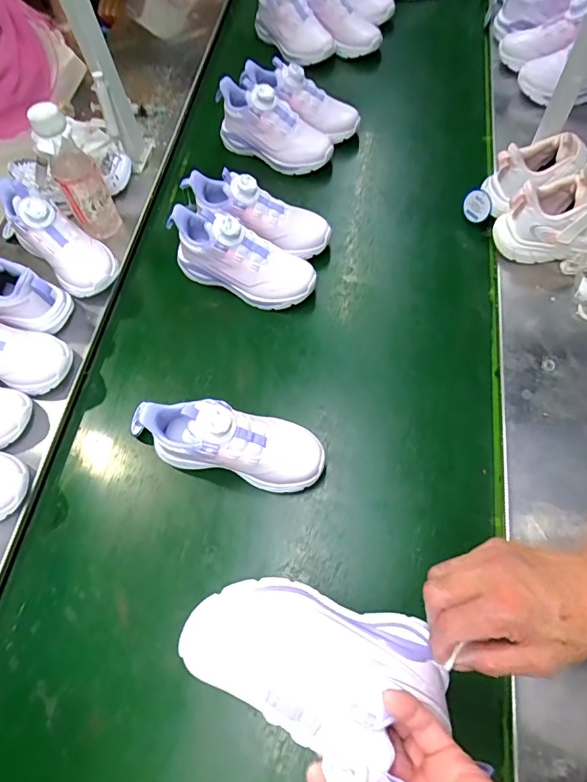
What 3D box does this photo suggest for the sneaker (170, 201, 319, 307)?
[{"bbox_3d":[-0.077,-0.199,0.693,0.225,0.108,0.083,25,67,0],"label":"sneaker"}]

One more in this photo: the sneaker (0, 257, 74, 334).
[{"bbox_3d":[-0.409,-0.141,0.624,0.192,0.087,0.074,10,64,-8],"label":"sneaker"}]

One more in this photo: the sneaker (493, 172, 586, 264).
[{"bbox_3d":[0.396,-0.225,0.629,0.219,0.106,0.085,6,66,4],"label":"sneaker"}]

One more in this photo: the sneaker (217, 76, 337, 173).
[{"bbox_3d":[-0.034,-0.468,0.822,0.215,0.103,0.082,29,69,16],"label":"sneaker"}]

